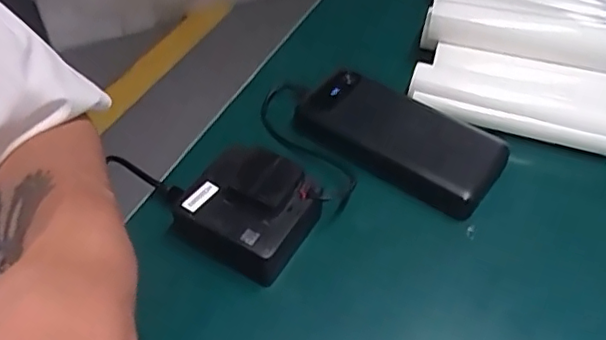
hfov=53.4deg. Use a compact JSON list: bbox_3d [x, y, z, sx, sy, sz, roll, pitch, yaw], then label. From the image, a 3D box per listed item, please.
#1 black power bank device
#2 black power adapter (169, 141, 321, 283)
[{"bbox_3d":[0.072,-0.025,0.468,0.158,0.028,0.074,29,53,23],"label":"black power bank device"},{"bbox_3d":[-0.038,0.030,0.394,0.083,0.049,0.063,19,50,15],"label":"black power adapter"}]

